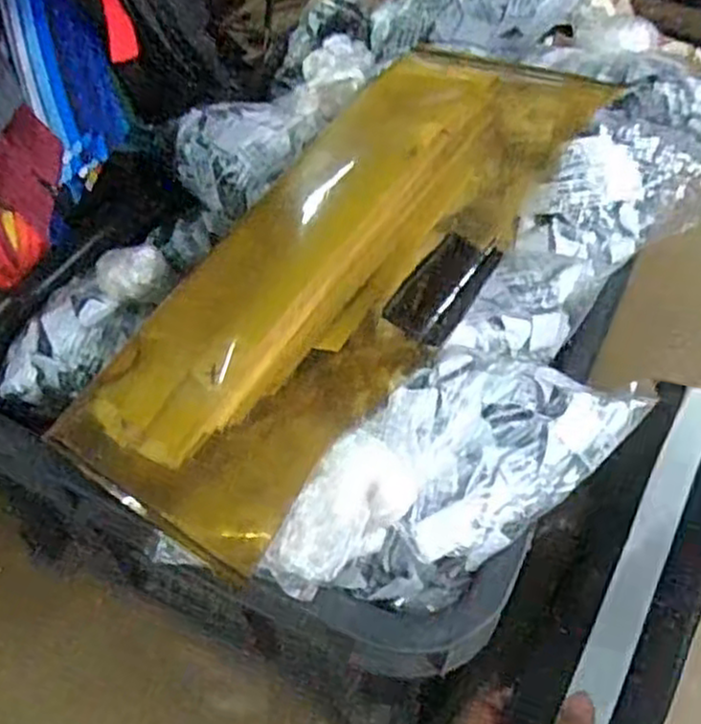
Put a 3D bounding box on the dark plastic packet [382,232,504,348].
[{"bbox_3d":[0.048,-0.038,0.384,0.031,0.021,0.067,28,56,21],"label":"dark plastic packet"}]

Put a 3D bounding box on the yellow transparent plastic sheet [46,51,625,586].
[{"bbox_3d":[0.009,-0.064,0.435,0.144,0.078,0.377,33,75,18],"label":"yellow transparent plastic sheet"}]

